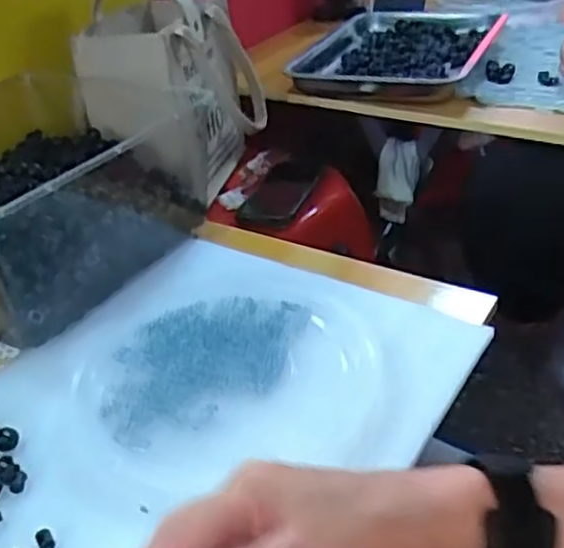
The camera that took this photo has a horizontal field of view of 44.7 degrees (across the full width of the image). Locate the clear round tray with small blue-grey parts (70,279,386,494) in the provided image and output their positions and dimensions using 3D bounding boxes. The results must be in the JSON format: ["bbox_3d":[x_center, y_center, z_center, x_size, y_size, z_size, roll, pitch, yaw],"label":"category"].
[{"bbox_3d":[-0.047,0.078,0.587,0.248,0.018,0.225,-11,34,-9],"label":"clear round tray with small blue-grey parts"}]

